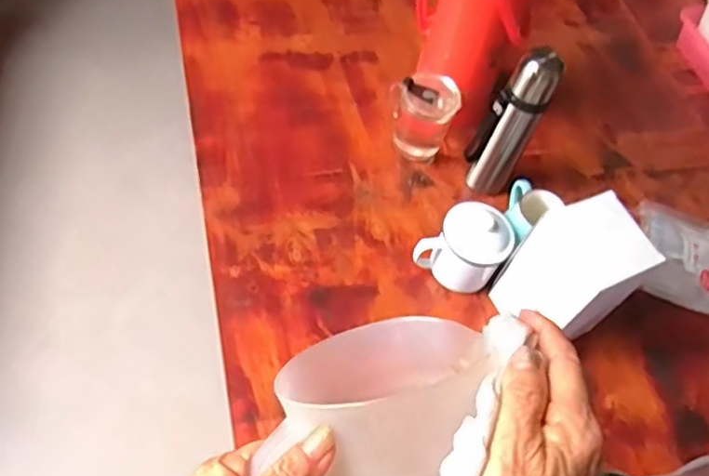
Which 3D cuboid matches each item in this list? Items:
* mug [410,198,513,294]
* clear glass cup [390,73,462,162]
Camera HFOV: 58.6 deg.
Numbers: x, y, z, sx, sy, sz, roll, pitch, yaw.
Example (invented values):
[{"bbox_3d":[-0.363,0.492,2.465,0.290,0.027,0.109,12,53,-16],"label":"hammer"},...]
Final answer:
[{"bbox_3d":[0.148,0.012,0.855,0.108,0.108,0.088,29,58,8],"label":"mug"},{"bbox_3d":[0.105,-0.198,0.978,0.101,0.114,0.098,5,58,-7],"label":"clear glass cup"}]

